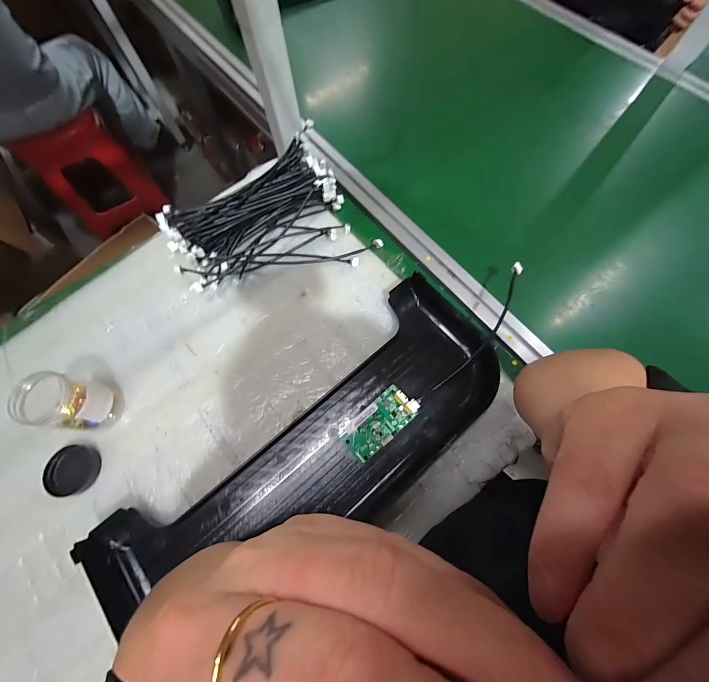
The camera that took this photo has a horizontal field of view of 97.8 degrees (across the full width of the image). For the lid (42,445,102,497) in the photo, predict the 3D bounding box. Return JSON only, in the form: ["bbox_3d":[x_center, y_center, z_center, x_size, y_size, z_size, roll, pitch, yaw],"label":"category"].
[{"bbox_3d":[-0.345,0.159,0.379,0.059,0.011,0.056,-1,70,2],"label":"lid"}]

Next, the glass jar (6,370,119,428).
[{"bbox_3d":[-0.332,0.074,0.364,0.051,0.088,0.054,-1,70,2],"label":"glass jar"}]

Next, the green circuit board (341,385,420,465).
[{"bbox_3d":[0.031,0.101,0.382,0.096,0.009,0.047,-41,74,-12],"label":"green circuit board"}]

